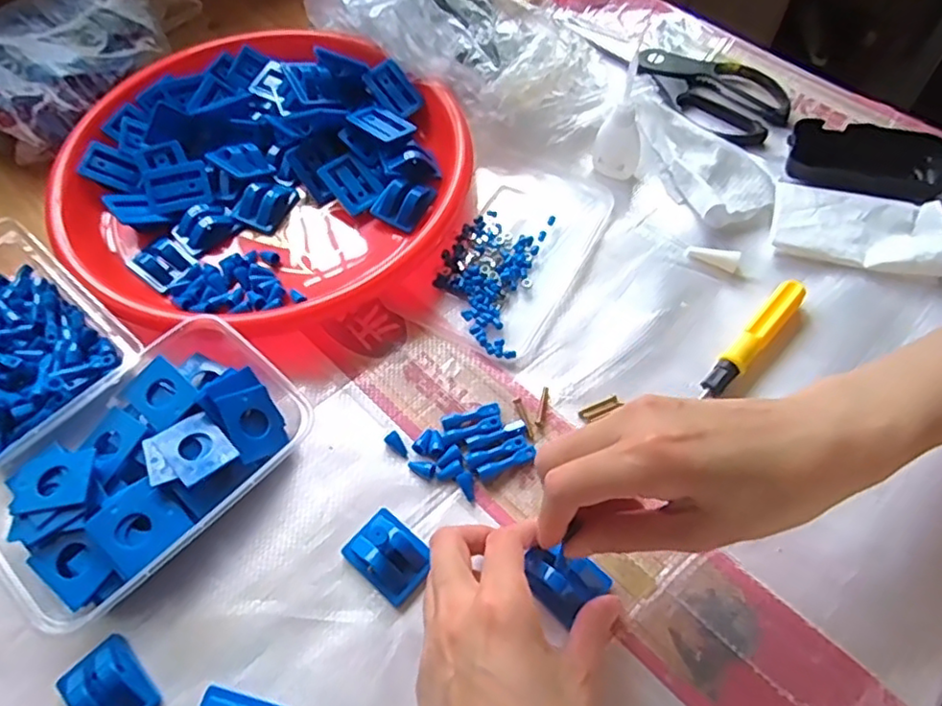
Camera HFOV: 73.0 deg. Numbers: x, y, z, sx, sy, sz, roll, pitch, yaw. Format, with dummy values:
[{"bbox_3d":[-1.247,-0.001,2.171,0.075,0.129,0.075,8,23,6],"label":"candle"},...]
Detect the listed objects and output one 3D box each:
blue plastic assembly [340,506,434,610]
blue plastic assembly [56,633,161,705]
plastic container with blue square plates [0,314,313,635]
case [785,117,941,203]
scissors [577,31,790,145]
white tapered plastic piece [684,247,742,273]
[{"bbox_3d":[-0.045,0.108,0.345,0.044,0.015,0.035,36,66,21],"label":"blue plastic assembly"},{"bbox_3d":[-0.181,0.167,0.314,0.034,0.019,0.045,-40,66,-20],"label":"blue plastic assembly"},{"bbox_3d":[-0.181,0.063,0.361,0.123,0.036,0.167,37,67,21],"label":"plastic container with blue square plates"},{"bbox_3d":[0.292,-0.141,0.469,0.112,0.019,0.062,9,60,7],"label":"case"},{"bbox_3d":[0.183,-0.238,0.541,0.086,0.009,0.179,-33,64,-17],"label":"scissors"},{"bbox_3d":[0.168,-0.068,0.441,0.037,0.010,0.013,21,62,14],"label":"white tapered plastic piece"}]

